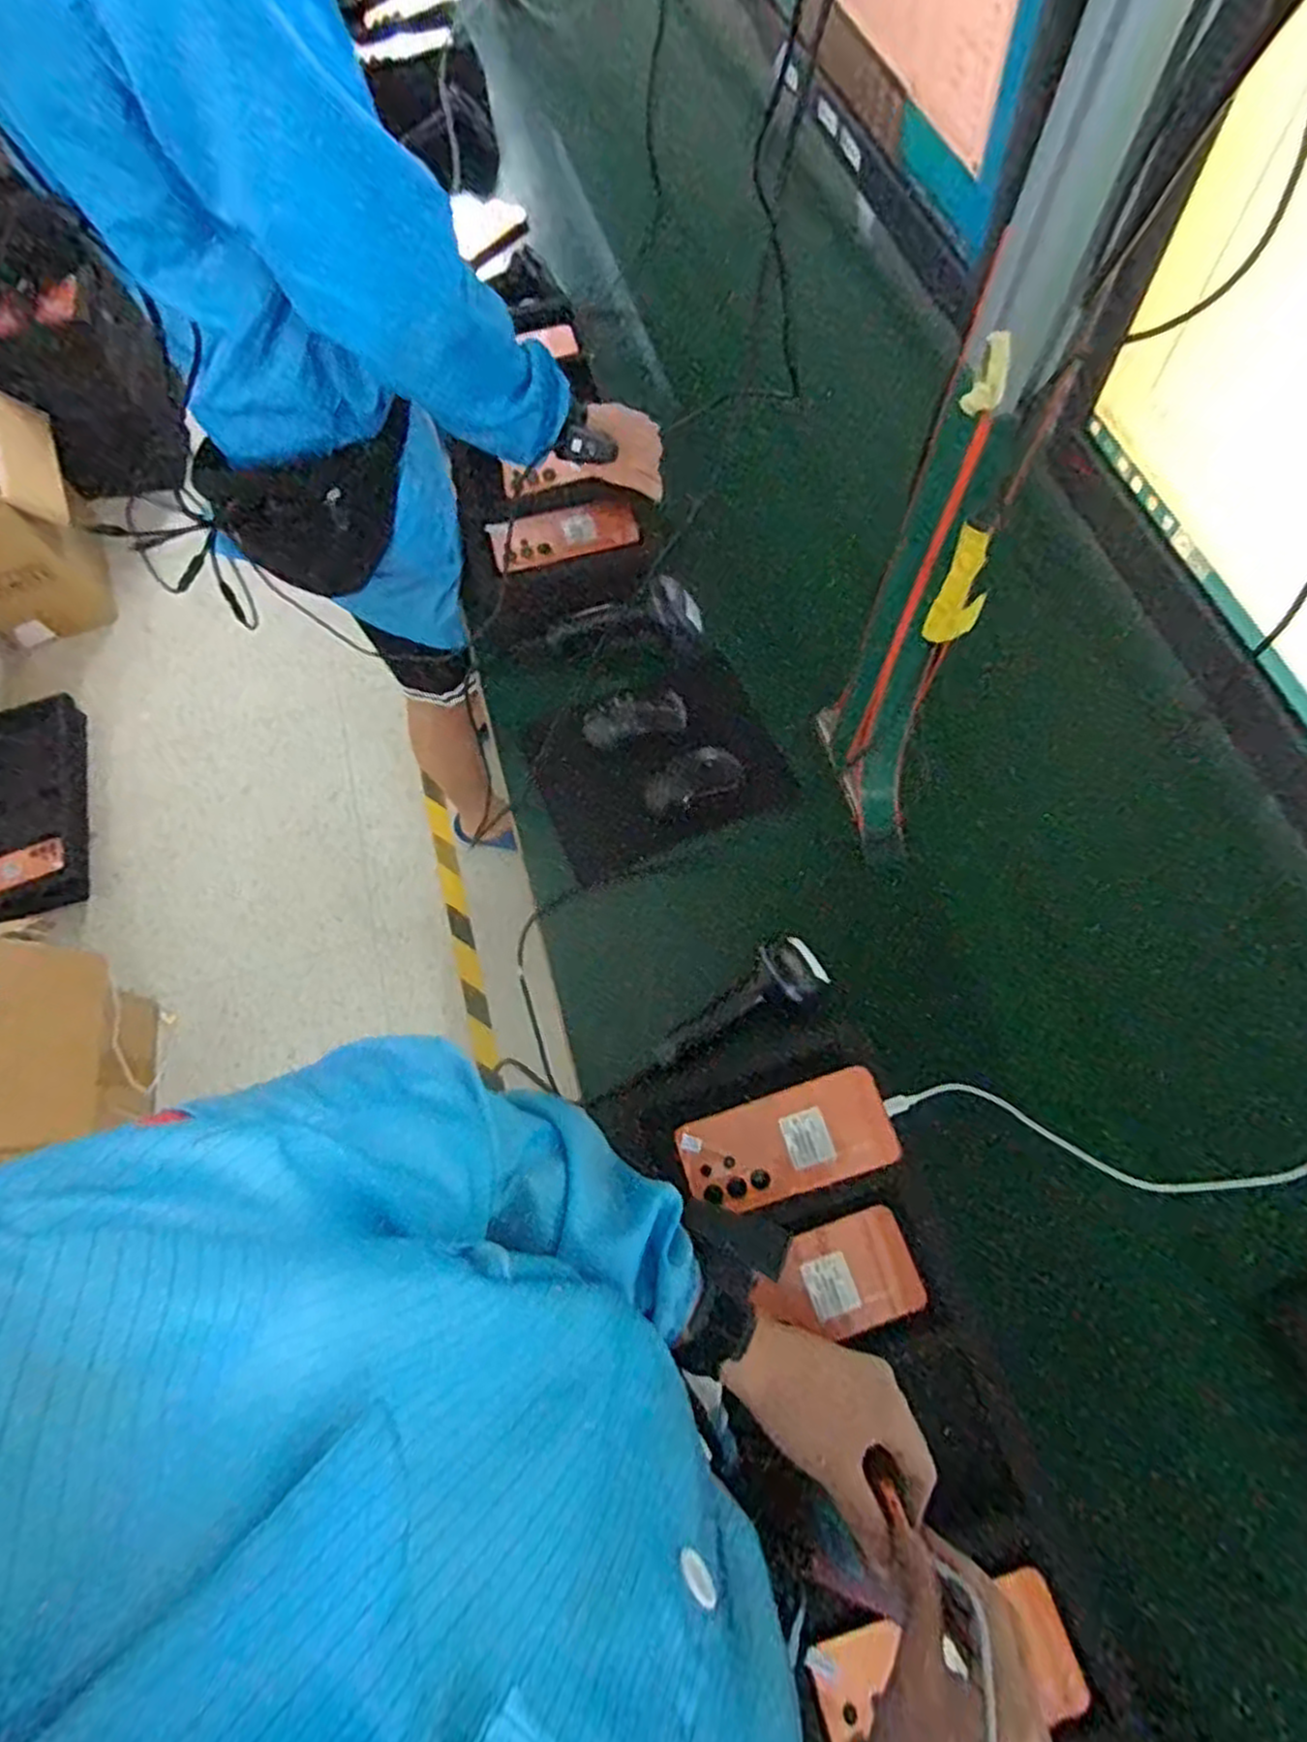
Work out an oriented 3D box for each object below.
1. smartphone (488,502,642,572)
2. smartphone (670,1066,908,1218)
[{"bbox_3d":[-0.104,-0.391,0.875,0.168,0.014,0.071,-19,74,-15],"label":"smartphone"},{"bbox_3d":[0.108,0.222,0.619,0.168,0.006,0.081,-21,65,4],"label":"smartphone"}]

